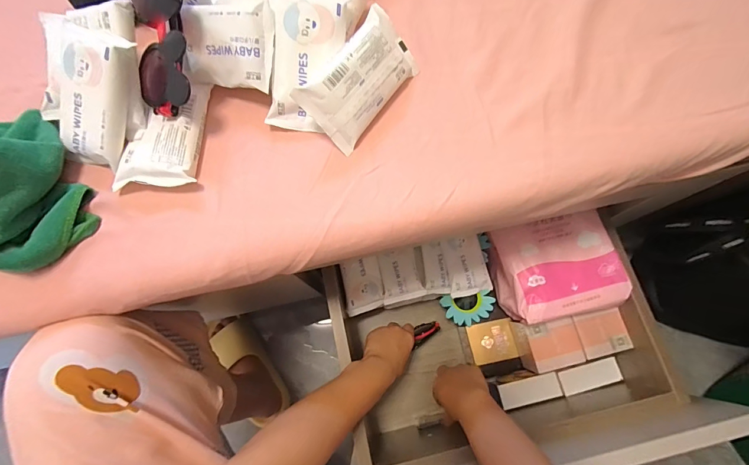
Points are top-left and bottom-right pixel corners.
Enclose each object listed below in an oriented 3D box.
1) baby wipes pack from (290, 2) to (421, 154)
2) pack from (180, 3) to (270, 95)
[{"bbox_3d":[-0.009,-0.133,0.302,0.112,0.018,0.065,-51,124,-8],"label":"baby wipes pack"},{"bbox_3d":[-0.129,-0.163,0.301,0.084,0.020,0.063,14,113,12],"label":"pack"}]

